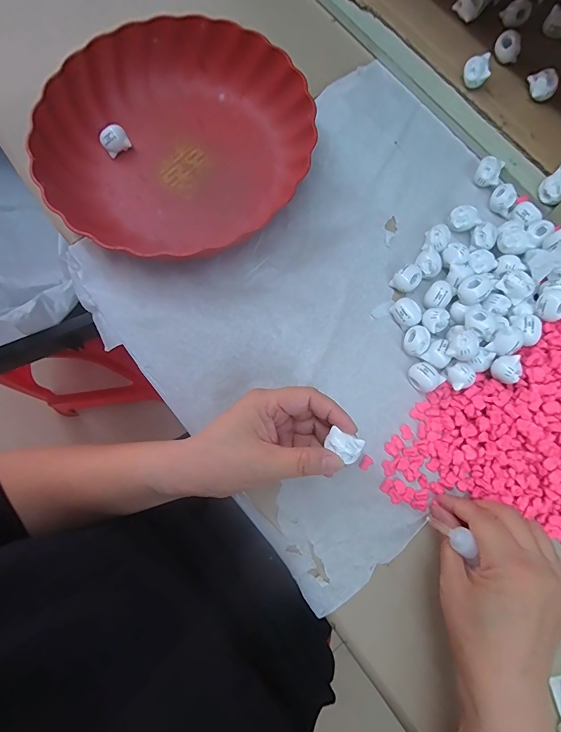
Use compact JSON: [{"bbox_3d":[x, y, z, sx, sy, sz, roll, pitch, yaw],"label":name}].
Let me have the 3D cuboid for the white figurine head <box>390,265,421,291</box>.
[{"bbox_3d":[0.113,-0.078,0.326,0.020,0.014,0.023,44,81,9],"label":"white figurine head"}]

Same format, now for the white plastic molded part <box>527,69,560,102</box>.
[{"bbox_3d":[0.250,-0.267,0.352,0.020,0.018,0.024,-5,78,-1],"label":"white plastic molded part"}]

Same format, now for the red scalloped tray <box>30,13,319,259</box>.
[{"bbox_3d":[-0.100,-0.214,0.346,0.235,0.052,0.221,-31,80,-6],"label":"red scalloped tray"}]

